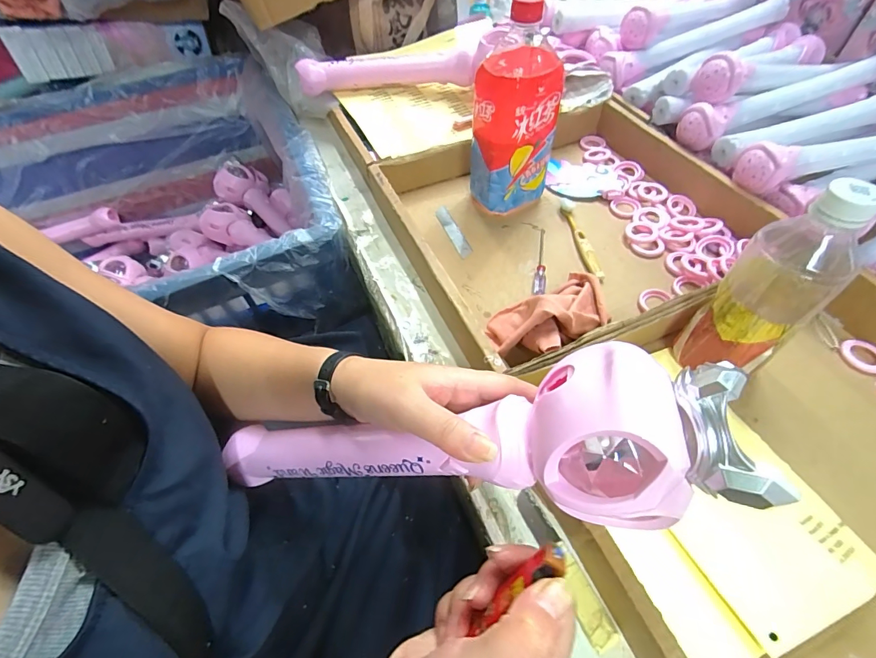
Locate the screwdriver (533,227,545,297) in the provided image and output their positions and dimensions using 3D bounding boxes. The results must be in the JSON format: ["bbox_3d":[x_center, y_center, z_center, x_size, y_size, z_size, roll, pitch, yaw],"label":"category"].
[{"bbox_3d":[0.120,-0.082,0.482,0.013,0.011,0.114,6,55,9],"label":"screwdriver"}]

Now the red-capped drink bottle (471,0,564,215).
[{"bbox_3d":[0.088,-0.243,0.473,0.094,0.213,0.093,6,55,9],"label":"red-capped drink bottle"}]

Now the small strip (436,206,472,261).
[{"bbox_3d":[0.019,-0.124,0.521,0.017,0.004,0.097,-20,57,-8],"label":"small strip"}]

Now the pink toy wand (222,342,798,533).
[{"bbox_3d":[-0.004,0.078,0.267,0.344,0.080,0.067,-12,48,32],"label":"pink toy wand"}]

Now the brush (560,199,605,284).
[{"bbox_3d":[0.173,-0.114,0.501,0.016,0.010,0.143,-6,54,0],"label":"brush"}]

